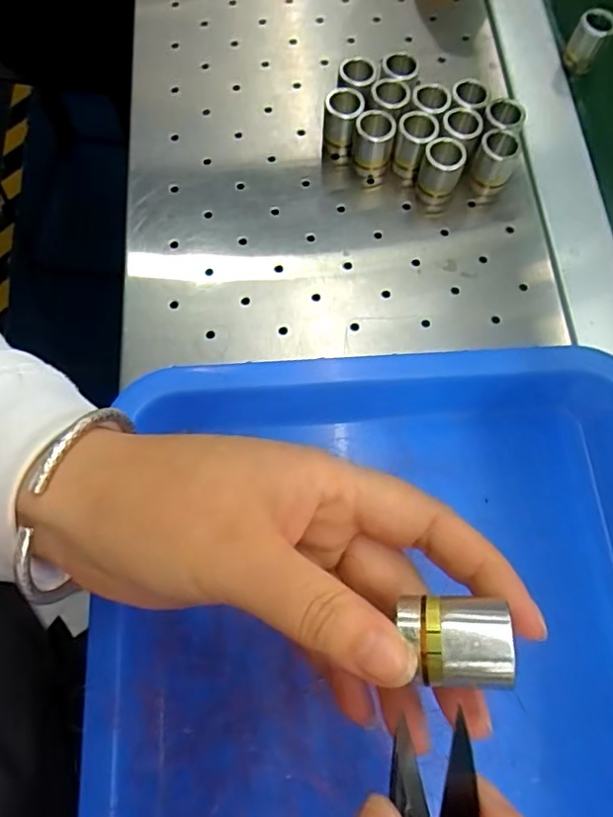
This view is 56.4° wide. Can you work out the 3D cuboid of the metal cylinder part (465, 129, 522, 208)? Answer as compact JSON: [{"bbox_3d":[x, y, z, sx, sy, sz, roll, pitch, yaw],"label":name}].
[{"bbox_3d":[0.109,-0.141,0.337,0.023,0.036,0.024,1,70,-2],"label":"metal cylinder part"}]

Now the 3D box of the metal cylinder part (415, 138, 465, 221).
[{"bbox_3d":[0.077,-0.136,0.333,0.023,0.035,0.019,14,70,3],"label":"metal cylinder part"}]

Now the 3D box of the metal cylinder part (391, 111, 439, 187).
[{"bbox_3d":[0.063,-0.154,0.339,0.021,0.037,0.020,1,70,-2],"label":"metal cylinder part"}]

